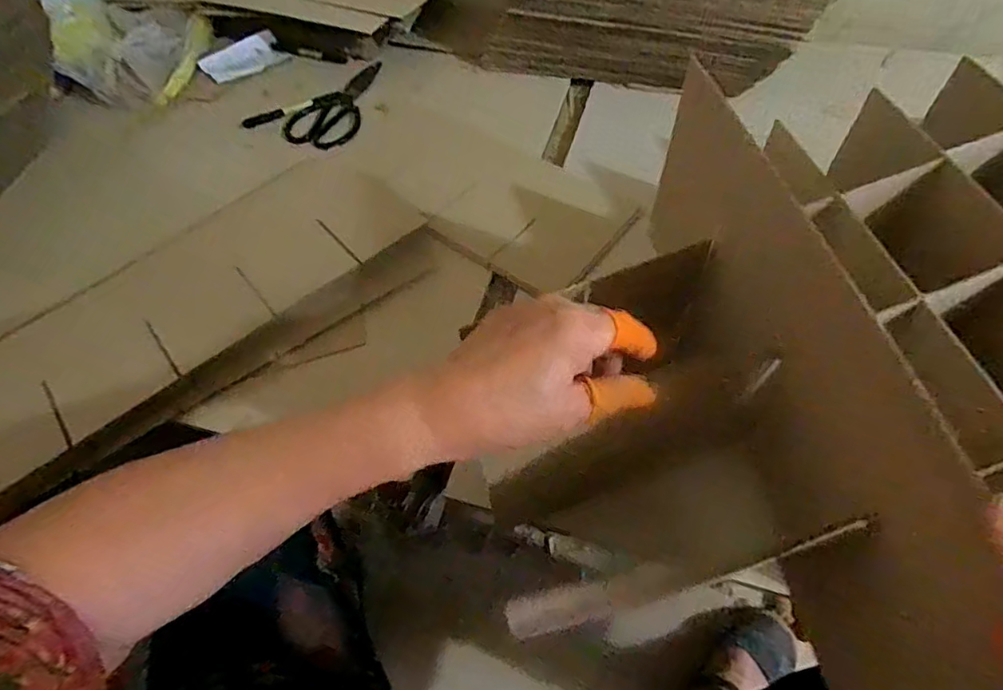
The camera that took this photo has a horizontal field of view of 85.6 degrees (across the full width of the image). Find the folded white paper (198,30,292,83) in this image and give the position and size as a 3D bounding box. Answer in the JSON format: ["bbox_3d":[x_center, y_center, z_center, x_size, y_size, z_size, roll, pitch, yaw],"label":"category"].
[{"bbox_3d":[-0.378,-0.424,0.801,0.060,0.008,0.126,46,60,3],"label":"folded white paper"}]

